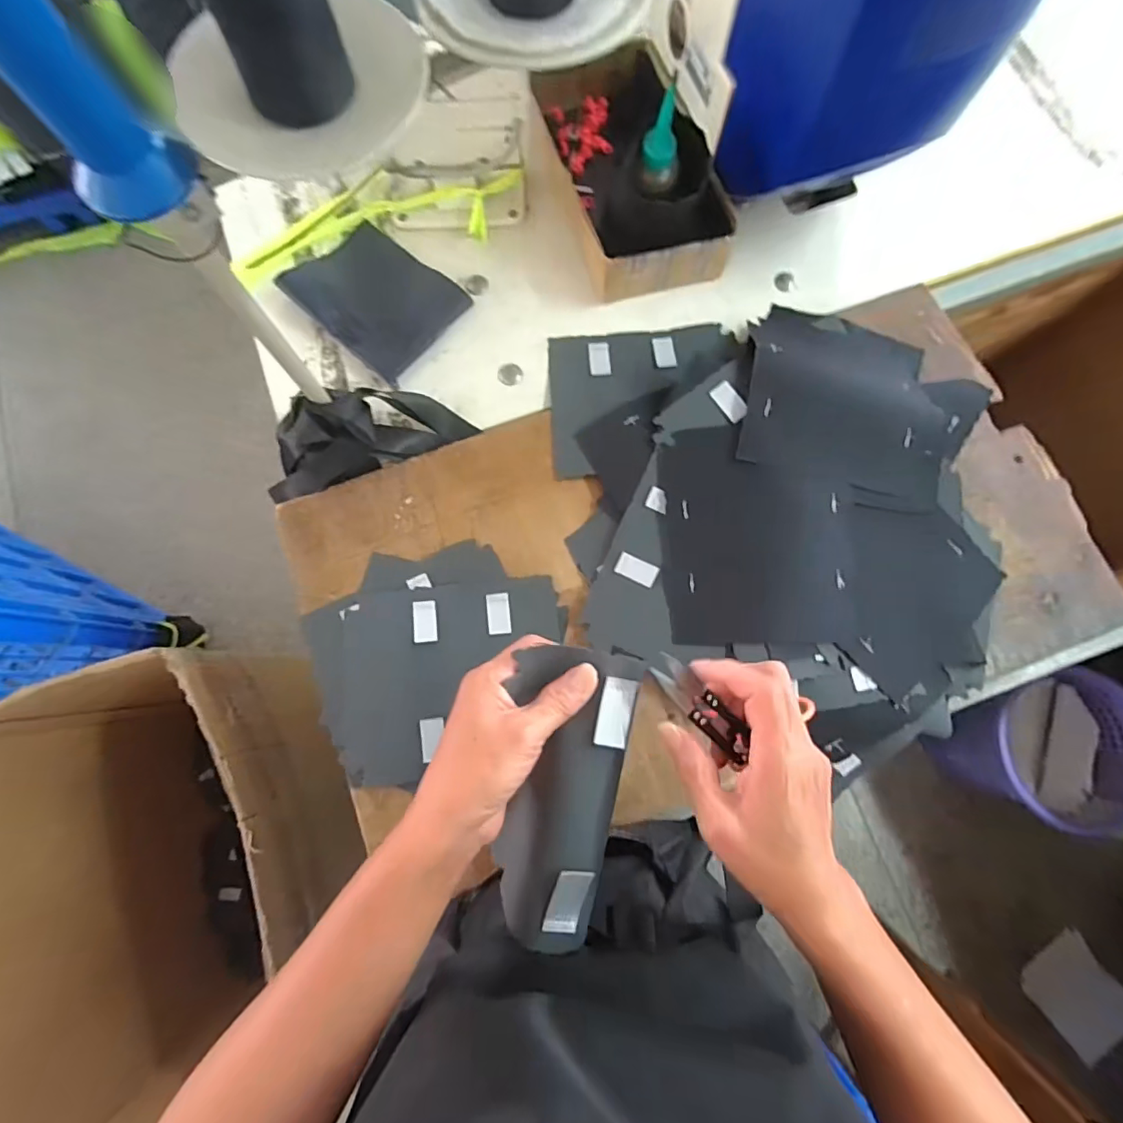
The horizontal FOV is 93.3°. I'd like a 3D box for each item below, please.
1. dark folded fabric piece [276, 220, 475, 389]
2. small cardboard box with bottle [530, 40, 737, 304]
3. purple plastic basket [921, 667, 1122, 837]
[{"bbox_3d":[-0.195,-0.284,0.566,0.167,0.007,0.123,41,78,9],"label":"dark folded fabric piece"},{"bbox_3d":[0.072,-0.436,0.543,0.141,0.135,0.290,-15,76,-3],"label":"small cardboard box with bottle"},{"bbox_3d":[0.912,0.352,1.047,0.306,0.291,0.276,7,78,2],"label":"purple plastic basket"}]

